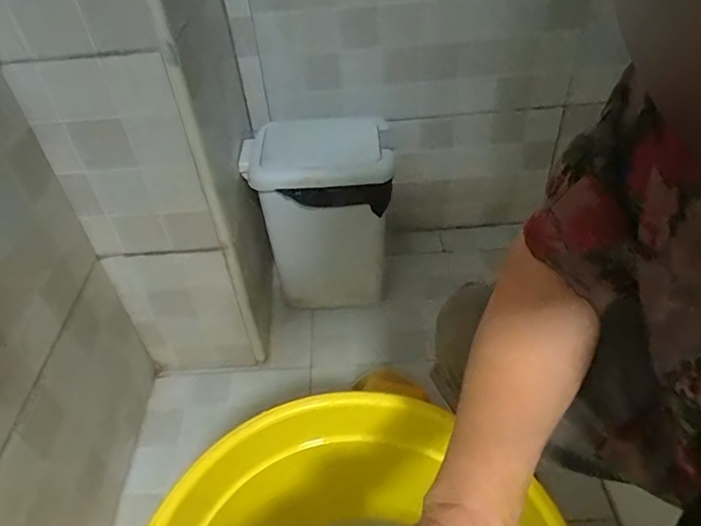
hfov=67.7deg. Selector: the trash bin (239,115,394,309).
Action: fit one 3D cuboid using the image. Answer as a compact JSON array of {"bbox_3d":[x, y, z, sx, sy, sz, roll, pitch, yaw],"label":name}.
[{"bbox_3d":[-0.048,-0.075,1.022,0.239,0.356,0.239,-6,43,-1],"label":"trash bin"}]

